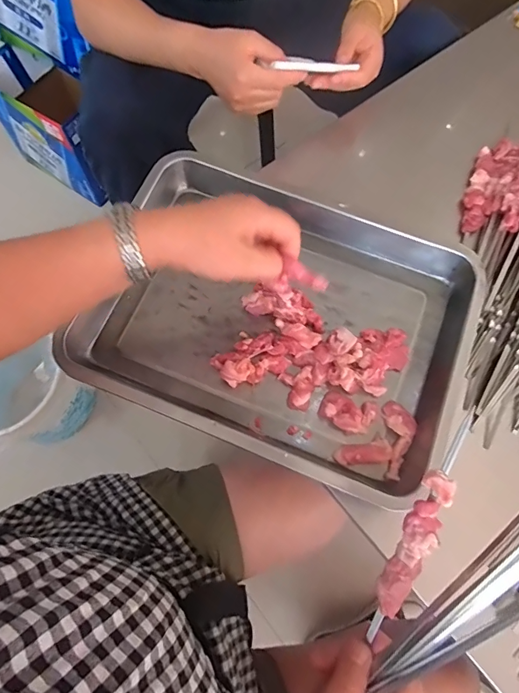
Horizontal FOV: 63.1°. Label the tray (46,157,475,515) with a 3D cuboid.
[{"bbox_3d":[0.024,-0.041,0.463,0.384,0.056,0.308,20,71,6],"label":"tray"}]

